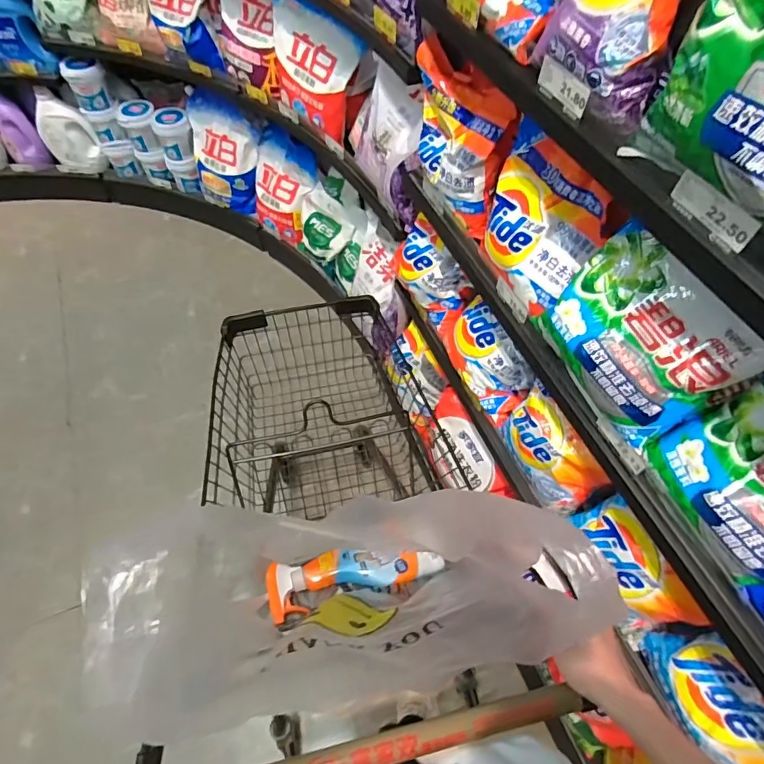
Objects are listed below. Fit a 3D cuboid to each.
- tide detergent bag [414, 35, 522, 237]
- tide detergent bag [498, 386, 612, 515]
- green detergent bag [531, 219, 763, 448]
[{"bbox_3d":[0.143,-0.438,0.857,0.103,0.210,0.247,-13,59,-10],"label":"tide detergent bag"},{"bbox_3d":[0.310,0.132,0.887,0.060,0.194,0.222,-27,62,-17],"label":"tide detergent bag"},{"bbox_3d":[0.333,-0.063,0.615,0.069,0.205,0.242,3,54,-40],"label":"green detergent bag"}]

